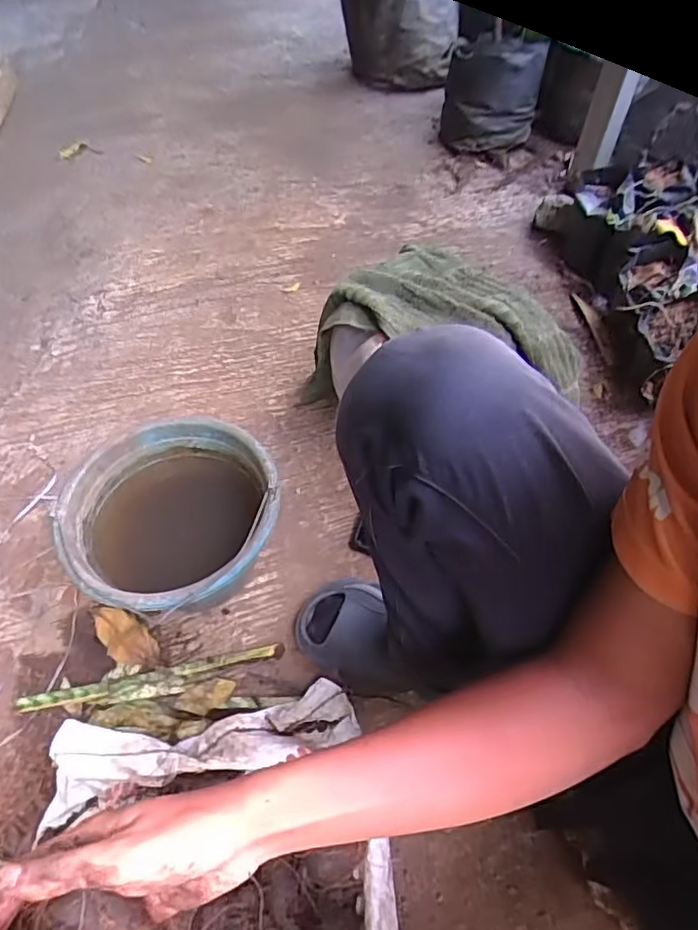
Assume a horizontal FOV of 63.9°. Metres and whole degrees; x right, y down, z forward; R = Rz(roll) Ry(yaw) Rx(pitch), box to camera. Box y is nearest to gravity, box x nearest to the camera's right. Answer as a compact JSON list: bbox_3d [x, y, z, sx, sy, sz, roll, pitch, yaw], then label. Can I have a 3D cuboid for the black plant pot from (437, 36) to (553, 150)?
[{"bbox_3d":[0.323,-0.841,1.262,0.218,0.205,0.205,9,54,7],"label":"black plant pot"}]

